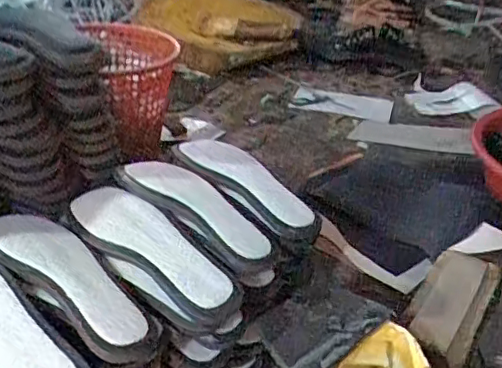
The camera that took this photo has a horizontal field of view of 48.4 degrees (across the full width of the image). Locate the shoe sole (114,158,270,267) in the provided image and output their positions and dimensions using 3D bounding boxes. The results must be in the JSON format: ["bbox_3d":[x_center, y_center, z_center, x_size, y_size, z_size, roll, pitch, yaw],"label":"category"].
[{"bbox_3d":[-0.061,0.020,0.646,0.224,0.021,0.083,26,40,34],"label":"shoe sole"}]

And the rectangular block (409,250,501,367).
[{"bbox_3d":[0.267,0.157,0.742,0.085,0.034,0.191,22,39,28],"label":"rectangular block"}]

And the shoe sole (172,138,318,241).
[{"bbox_3d":[-0.003,-0.011,0.715,0.080,0.025,0.238,-27,42,-37],"label":"shoe sole"}]

